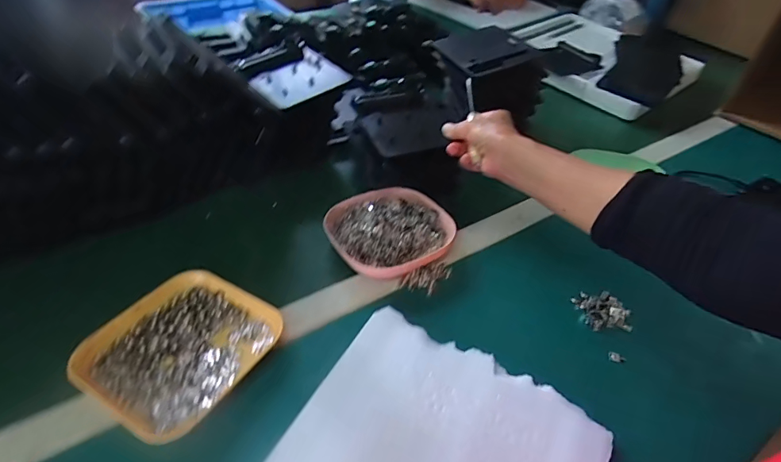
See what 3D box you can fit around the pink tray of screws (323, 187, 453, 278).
[{"bbox_3d":[0.001,-0.001,0.525,0.137,0.027,0.122,-17,48,-22],"label":"pink tray of screws"}]

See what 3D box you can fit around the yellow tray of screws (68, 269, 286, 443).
[{"bbox_3d":[-0.195,0.107,0.418,0.141,0.025,0.148,25,47,19],"label":"yellow tray of screws"}]

